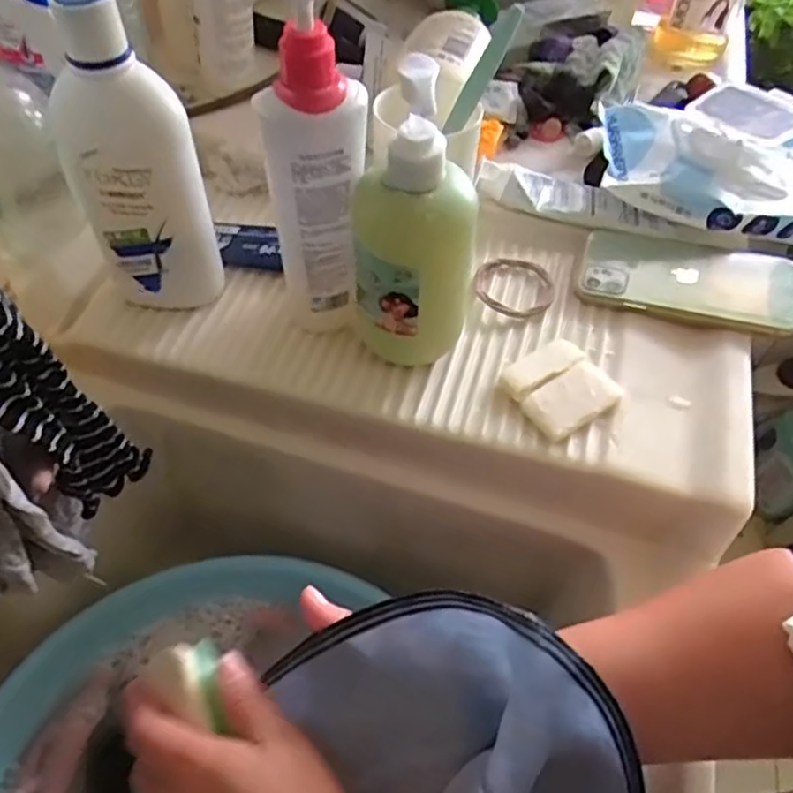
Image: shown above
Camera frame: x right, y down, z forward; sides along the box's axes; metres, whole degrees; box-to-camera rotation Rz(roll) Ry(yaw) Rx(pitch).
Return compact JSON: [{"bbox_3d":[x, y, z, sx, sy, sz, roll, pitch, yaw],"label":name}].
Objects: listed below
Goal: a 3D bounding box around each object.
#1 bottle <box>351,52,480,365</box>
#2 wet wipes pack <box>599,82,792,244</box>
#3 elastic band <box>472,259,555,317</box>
[{"bbox_3d":[0.010,-0.088,0.384,0.068,0.185,0.057,7,54,-1],"label":"bottle"},{"bbox_3d":[0.267,-0.187,0.527,0.202,0.074,0.117,7,54,-1],"label":"wet wipes pack"},{"bbox_3d":[0.084,-0.080,0.497,0.056,0.010,0.061,3,54,-4],"label":"elastic band"}]

